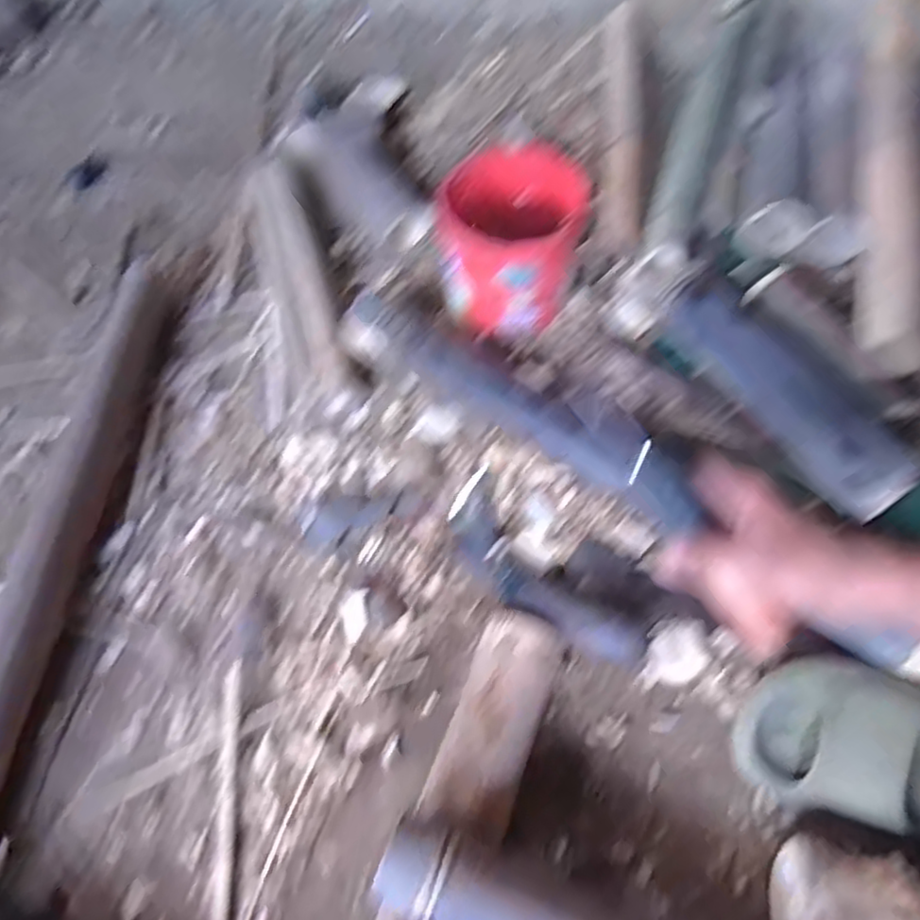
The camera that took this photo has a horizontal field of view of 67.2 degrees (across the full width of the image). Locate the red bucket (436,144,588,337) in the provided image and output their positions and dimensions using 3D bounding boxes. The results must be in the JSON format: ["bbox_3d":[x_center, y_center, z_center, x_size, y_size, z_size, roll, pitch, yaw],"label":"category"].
[{"bbox_3d":[0.055,-0.229,0.727,0.149,0.123,0.158,-6,60,0],"label":"red bucket"}]

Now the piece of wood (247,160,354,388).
[{"bbox_3d":[-0.195,-0.221,0.808,0.071,0.056,0.382,-18,61,-7],"label":"piece of wood"}]

